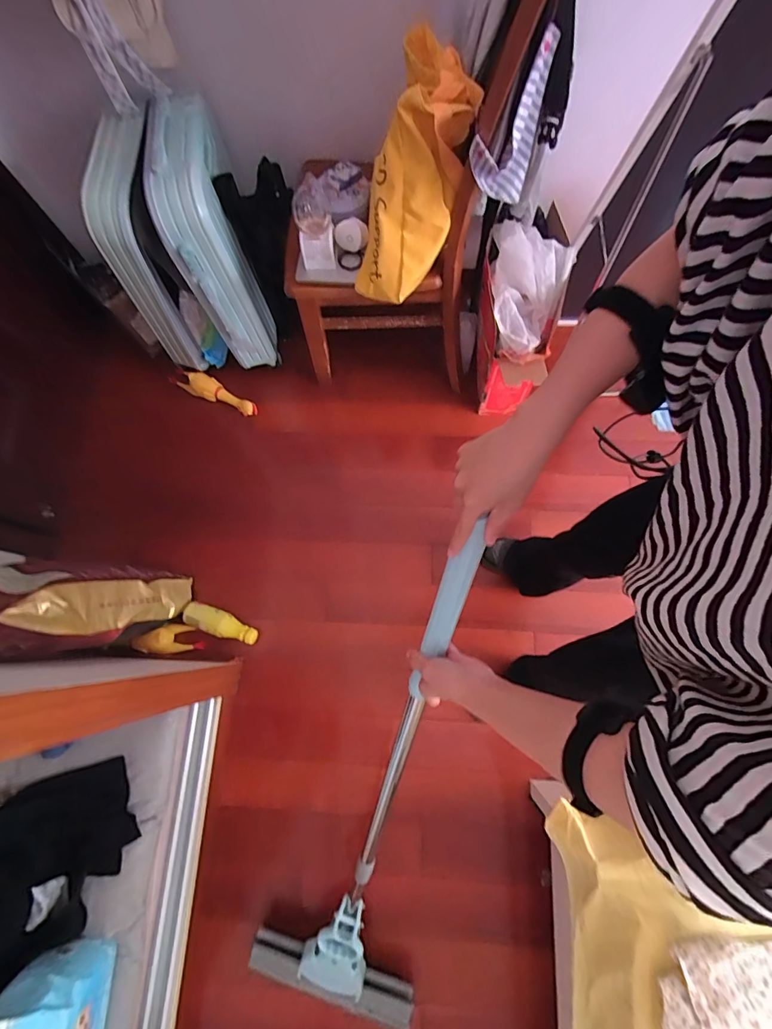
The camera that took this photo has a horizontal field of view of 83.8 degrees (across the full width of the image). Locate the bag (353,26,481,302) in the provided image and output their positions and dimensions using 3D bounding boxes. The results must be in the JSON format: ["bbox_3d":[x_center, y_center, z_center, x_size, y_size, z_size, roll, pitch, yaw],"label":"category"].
[{"bbox_3d":[0.062,-0.688,0.881,0.175,0.209,0.463,20,120,6],"label":"bag"}]

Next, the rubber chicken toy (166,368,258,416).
[{"bbox_3d":[-0.589,-0.427,1.479,0.339,0.044,0.076,23,76,9],"label":"rubber chicken toy"}]

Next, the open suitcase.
[{"bbox_3d":[-0.553,-0.680,1.189,0.354,0.570,0.334,-24,74,-4],"label":"open suitcase"}]

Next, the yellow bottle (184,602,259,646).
[{"bbox_3d":[-0.474,0.315,1.242,0.219,0.050,0.070,18,75,8],"label":"yellow bottle"}]

